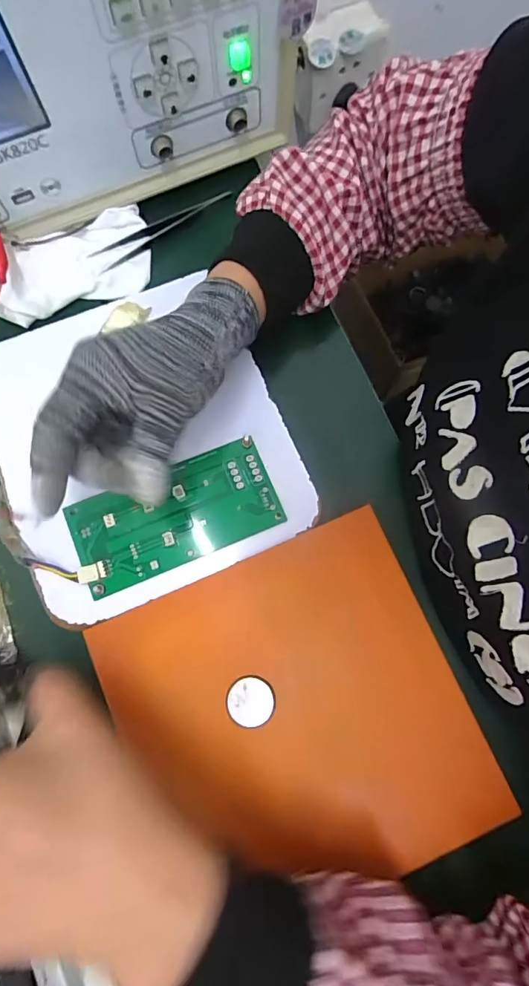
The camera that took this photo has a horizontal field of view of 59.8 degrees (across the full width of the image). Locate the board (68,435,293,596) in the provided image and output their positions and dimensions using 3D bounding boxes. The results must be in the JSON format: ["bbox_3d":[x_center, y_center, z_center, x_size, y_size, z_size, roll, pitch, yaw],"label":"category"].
[{"bbox_3d":[-0.059,0.014,0.305,0.134,0.007,0.065,-22,80,-5],"label":"board"}]

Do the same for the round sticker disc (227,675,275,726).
[{"bbox_3d":[-0.008,0.127,0.280,0.029,0.005,0.028,0,79,5],"label":"round sticker disc"}]

